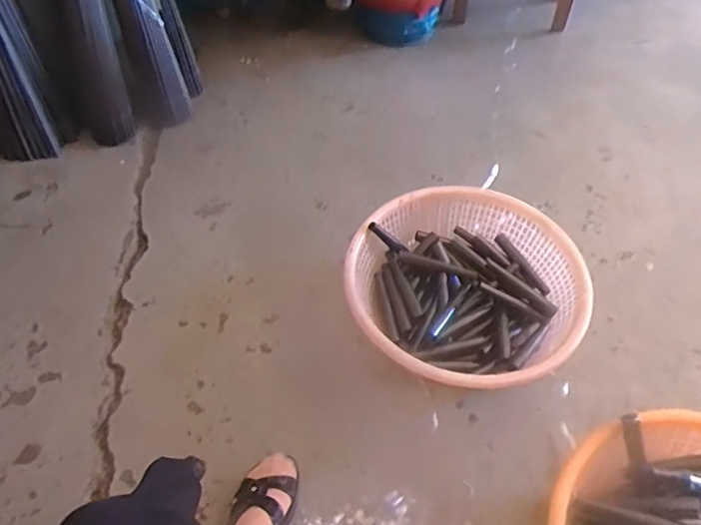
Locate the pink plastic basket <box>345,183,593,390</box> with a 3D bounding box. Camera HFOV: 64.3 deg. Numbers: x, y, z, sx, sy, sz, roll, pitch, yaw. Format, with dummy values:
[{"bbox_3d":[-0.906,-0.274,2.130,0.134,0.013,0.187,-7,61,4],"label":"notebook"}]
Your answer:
[{"bbox_3d":[0.199,0.048,0.992,0.389,0.145,0.391,-1,53,1],"label":"pink plastic basket"}]

